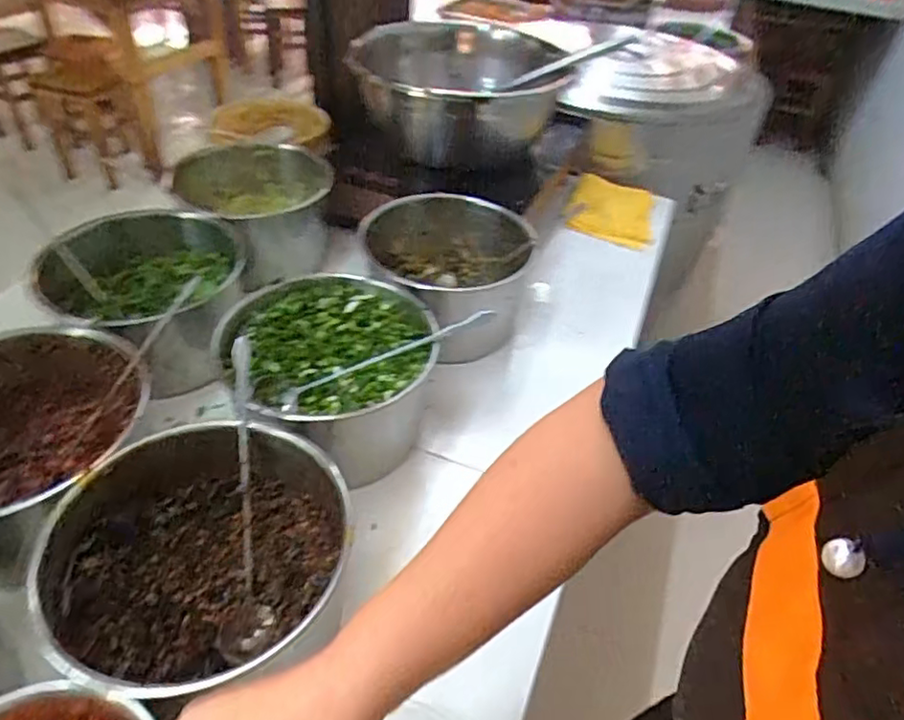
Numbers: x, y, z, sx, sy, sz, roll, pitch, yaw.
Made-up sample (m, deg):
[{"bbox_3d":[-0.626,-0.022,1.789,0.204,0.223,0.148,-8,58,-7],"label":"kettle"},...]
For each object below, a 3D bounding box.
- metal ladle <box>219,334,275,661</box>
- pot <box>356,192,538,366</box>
[{"bbox_3d":[-0.175,0.118,0.530,0.040,0.055,0.243,-2,80,-11],"label":"metal ladle"},{"bbox_3d":[-0.001,-0.113,0.815,0.220,0.111,0.246,1,42,-8],"label":"pot"}]

